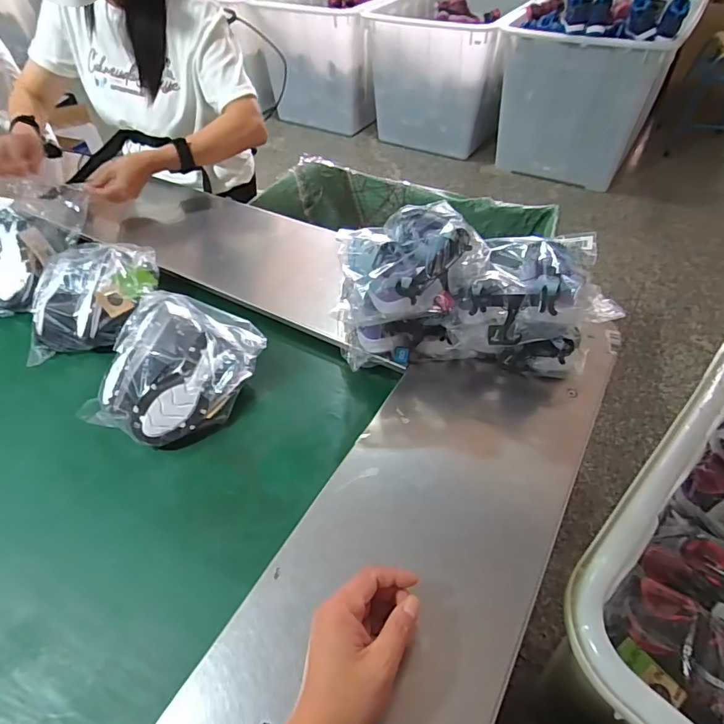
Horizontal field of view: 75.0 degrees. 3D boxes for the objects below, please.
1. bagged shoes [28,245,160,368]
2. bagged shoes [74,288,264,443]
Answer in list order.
[{"bbox_3d":[-0.433,-0.102,0.757,0.172,0.089,0.178,-1,48,1],"label":"bagged shoes"},{"bbox_3d":[-0.262,0.011,0.651,0.201,0.094,0.193,17,51,17],"label":"bagged shoes"}]

